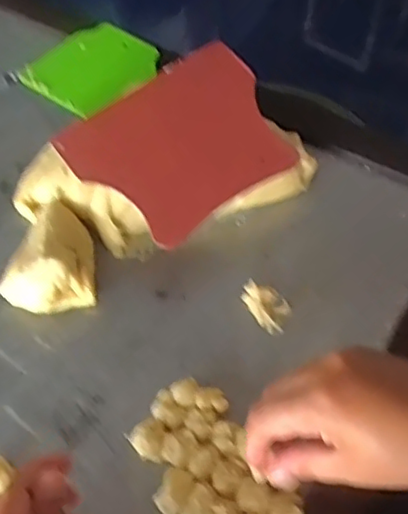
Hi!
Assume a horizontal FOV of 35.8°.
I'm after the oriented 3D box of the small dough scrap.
[{"bbox_3d":[0.050,0.037,0.492,0.028,0.013,0.043,-34,62,-20],"label":"small dough scrap"}]

